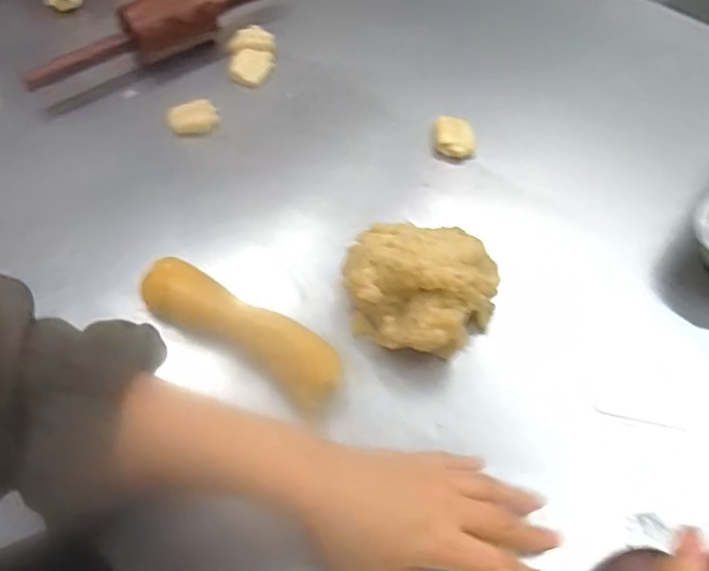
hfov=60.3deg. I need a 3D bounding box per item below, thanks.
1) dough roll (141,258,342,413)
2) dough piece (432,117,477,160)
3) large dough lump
[{"bbox_3d":[-0.087,0.032,0.456,0.171,0.035,0.045,28,61,17],"label":"dough roll"},{"bbox_3d":[0.094,-0.139,0.578,0.041,0.019,0.037,8,57,4],"label":"dough piece"},{"bbox_3d":[0.053,0.000,0.464,0.118,0.061,0.108,-8,57,-6],"label":"large dough lump"}]

